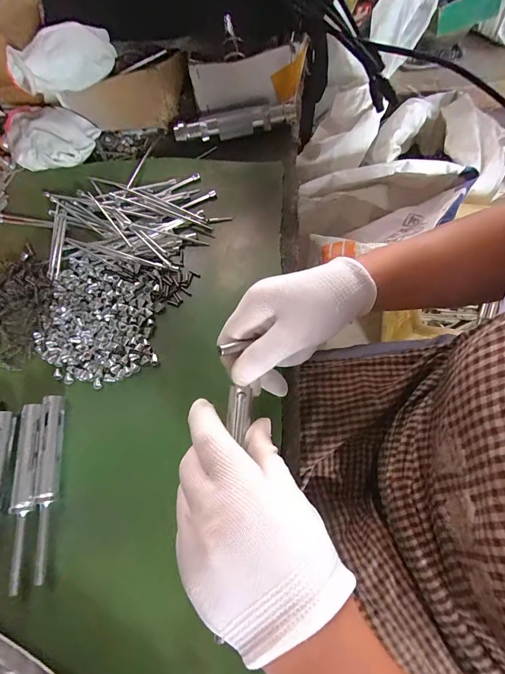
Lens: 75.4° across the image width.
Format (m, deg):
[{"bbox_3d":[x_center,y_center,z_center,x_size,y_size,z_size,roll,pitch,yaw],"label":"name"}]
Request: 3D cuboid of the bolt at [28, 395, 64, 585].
[{"bbox_3d":[-0.173,0.120,0.273,0.017,0.012,0.140,-8,72,-1],"label":"bolt"}]

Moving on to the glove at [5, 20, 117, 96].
[{"bbox_3d":[-0.189,-0.280,0.326,0.097,0.032,0.046,-21,70,-3],"label":"glove"}]

